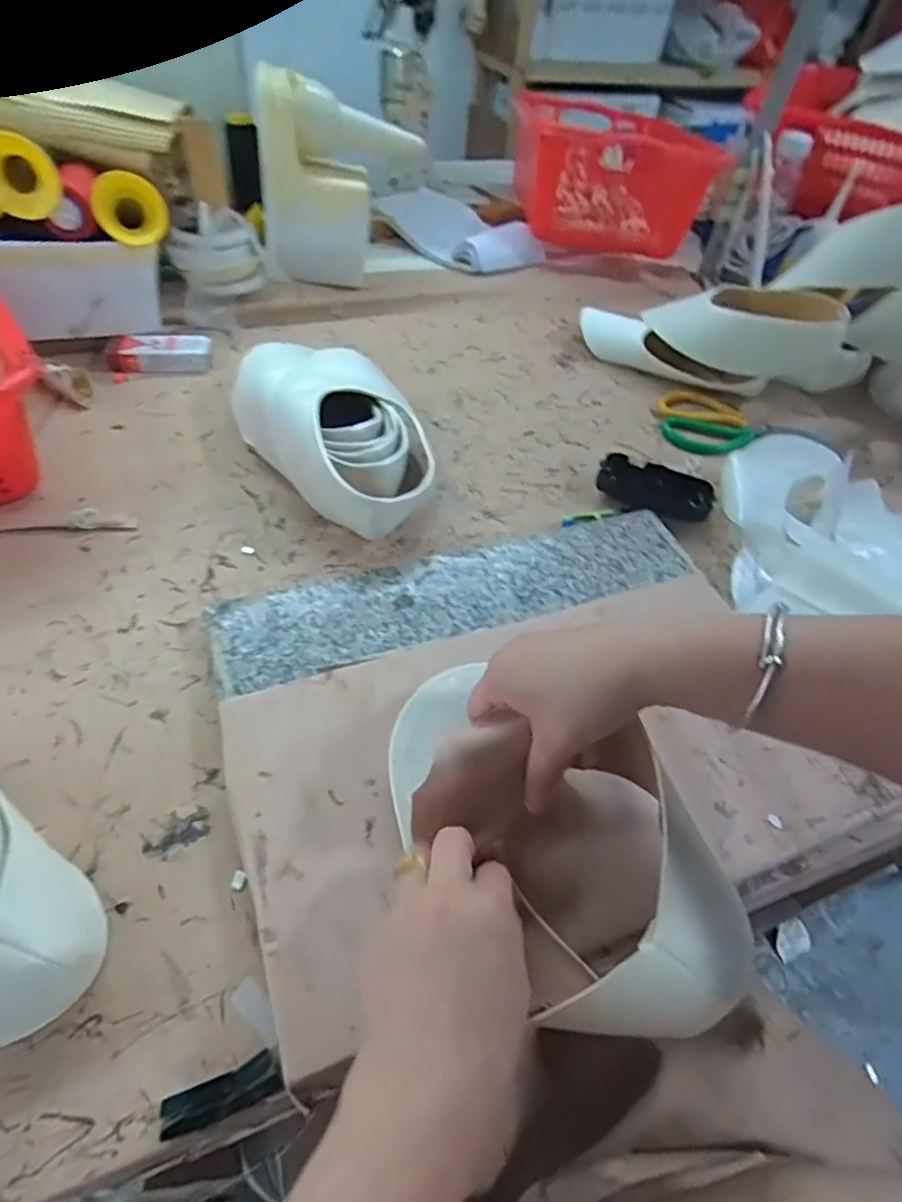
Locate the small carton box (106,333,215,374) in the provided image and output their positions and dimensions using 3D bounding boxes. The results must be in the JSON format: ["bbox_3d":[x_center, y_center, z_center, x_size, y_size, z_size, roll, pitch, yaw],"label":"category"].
[{"bbox_3d":[-0.322,-0.273,0.686,0.106,0.029,0.042,-5,50,-9],"label":"small carton box"}]

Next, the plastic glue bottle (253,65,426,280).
[{"bbox_3d":[-0.129,-0.497,0.735,0.184,0.180,0.073,-5,50,-9],"label":"plastic glue bottle"}]

